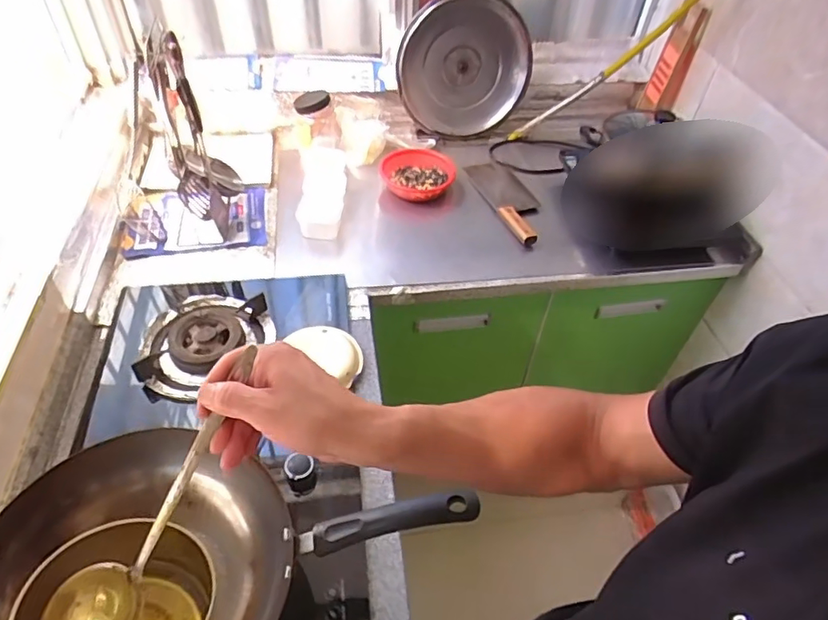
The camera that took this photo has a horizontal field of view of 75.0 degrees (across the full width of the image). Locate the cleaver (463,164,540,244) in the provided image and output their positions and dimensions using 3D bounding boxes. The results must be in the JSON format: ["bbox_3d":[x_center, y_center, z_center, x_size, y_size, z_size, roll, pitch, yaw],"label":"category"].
[{"bbox_3d":[0.227,-0.260,1.240,0.125,0.041,0.322,-13,50,-18],"label":"cleaver"}]

